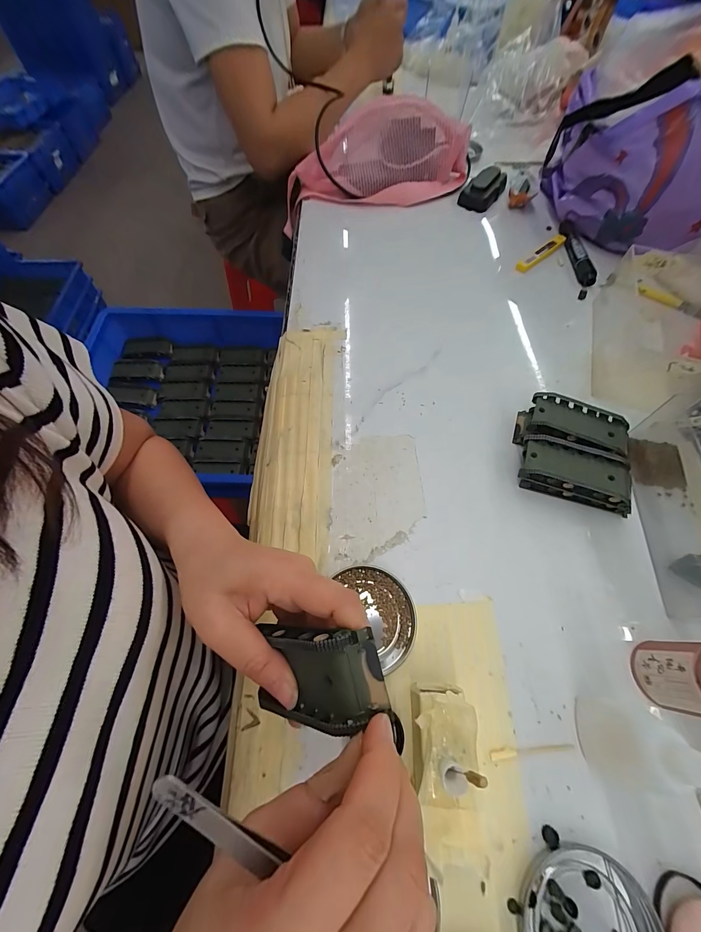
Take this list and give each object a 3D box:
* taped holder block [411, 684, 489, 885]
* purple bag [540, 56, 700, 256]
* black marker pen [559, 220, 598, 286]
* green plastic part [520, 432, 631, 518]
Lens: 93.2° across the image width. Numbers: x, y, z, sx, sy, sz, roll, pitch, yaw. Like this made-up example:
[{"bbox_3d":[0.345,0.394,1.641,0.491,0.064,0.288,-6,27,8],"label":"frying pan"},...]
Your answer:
[{"bbox_3d":[0.058,0.187,0.208,0.038,0.044,0.085,0,63,-1],"label":"taped holder block"},{"bbox_3d":[0.379,-0.392,0.441,0.240,0.165,0.098,36,68,17],"label":"purple bag"},{"bbox_3d":[0.326,-0.311,0.480,0.023,0.023,0.144,3,62,2],"label":"black marker pen"},{"bbox_3d":[0.209,0.008,0.307,0.103,0.036,0.046,19,64,10],"label":"green plastic part"}]

